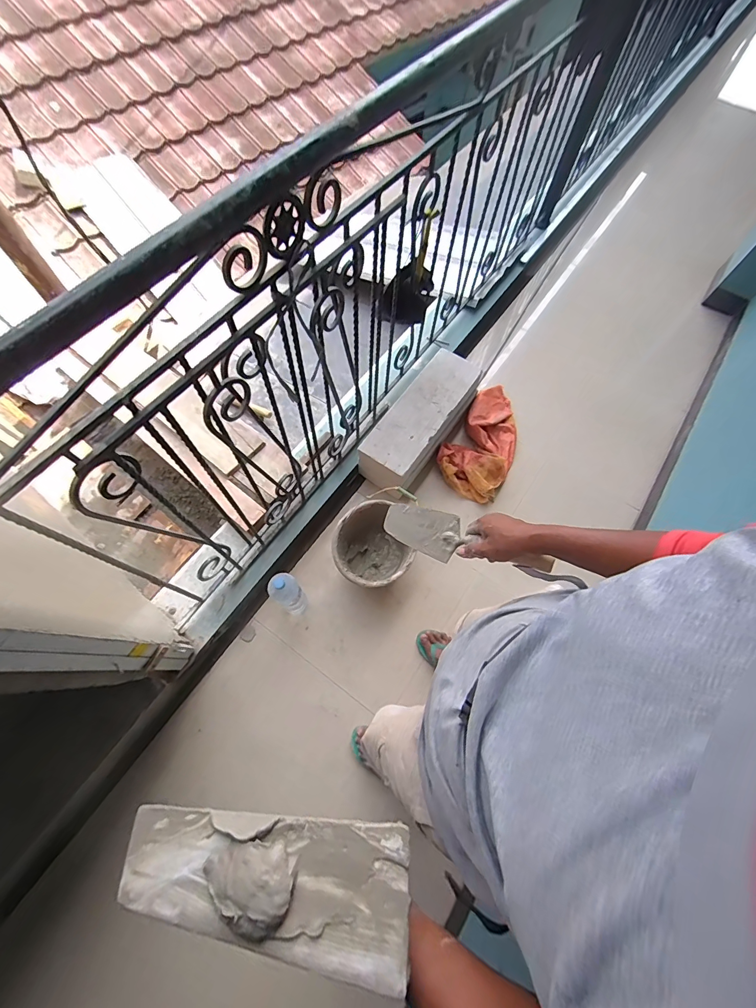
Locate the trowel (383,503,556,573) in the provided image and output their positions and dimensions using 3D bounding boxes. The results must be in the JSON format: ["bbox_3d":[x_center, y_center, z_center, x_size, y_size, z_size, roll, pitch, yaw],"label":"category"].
[{"bbox_3d":[0.152,0.064,0.688,0.287,0.050,0.081,17,66,25],"label":"trowel"}]

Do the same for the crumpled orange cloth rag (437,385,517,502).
[{"bbox_3d":[0.448,-0.273,1.629,0.275,0.080,0.536,28,68,9],"label":"crumpled orange cloth rag"}]

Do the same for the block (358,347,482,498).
[{"bbox_3d":[0.168,-0.323,1.518,0.215,0.147,0.594,32,69,11],"label":"block"}]

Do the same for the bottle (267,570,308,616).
[{"bbox_3d":[-0.281,0.286,1.240,0.083,0.307,0.082,1,67,-2],"label":"bottle"}]

